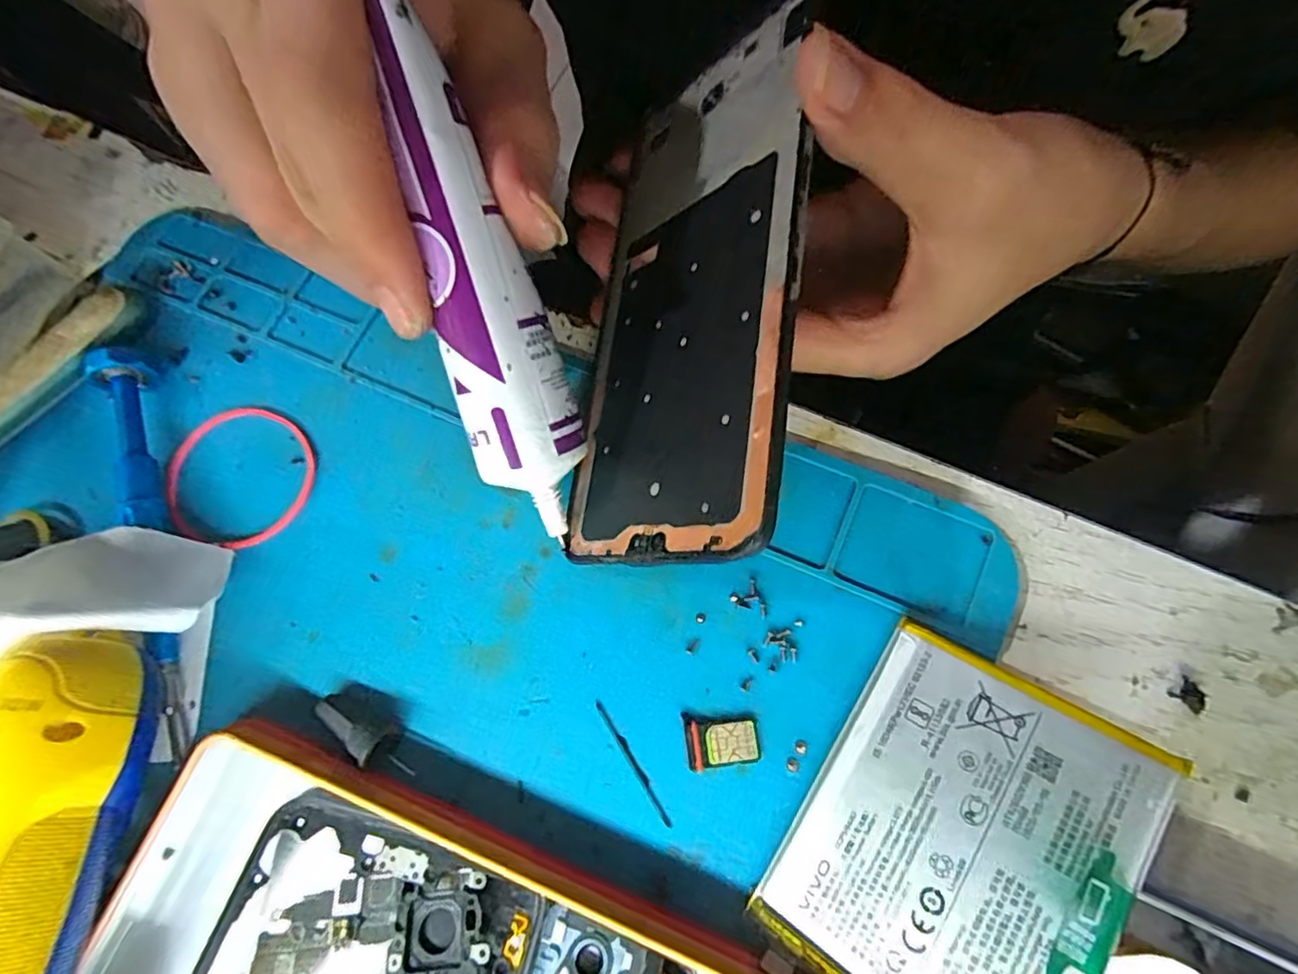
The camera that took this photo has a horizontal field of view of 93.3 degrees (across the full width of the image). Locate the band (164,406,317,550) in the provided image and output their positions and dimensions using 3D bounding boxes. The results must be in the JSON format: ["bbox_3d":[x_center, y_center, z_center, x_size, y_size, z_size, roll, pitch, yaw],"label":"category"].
[{"bbox_3d":[-0.119,-0.004,0.178,0.042,0.004,0.041,10,74,6],"label":"band"}]

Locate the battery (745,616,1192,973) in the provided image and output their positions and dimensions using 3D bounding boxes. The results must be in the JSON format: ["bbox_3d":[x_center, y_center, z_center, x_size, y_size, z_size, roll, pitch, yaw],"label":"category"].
[{"bbox_3d":[0.068,0.078,0.135,0.060,0.004,0.079,27,78,32],"label":"battery"}]

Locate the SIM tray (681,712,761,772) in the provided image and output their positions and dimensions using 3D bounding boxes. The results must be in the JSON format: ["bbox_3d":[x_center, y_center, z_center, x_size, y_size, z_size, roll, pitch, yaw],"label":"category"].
[{"bbox_3d":[0.018,0.063,0.153,0.018,0.004,0.013,-8,73,1],"label":"SIM tray"}]

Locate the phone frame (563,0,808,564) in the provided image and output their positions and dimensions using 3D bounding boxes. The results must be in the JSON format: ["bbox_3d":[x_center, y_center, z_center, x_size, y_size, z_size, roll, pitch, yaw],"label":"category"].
[{"bbox_3d":[0.010,-0.054,0.159,0.004,0.069,0.148,21,71,-37],"label":"phone frame"}]

